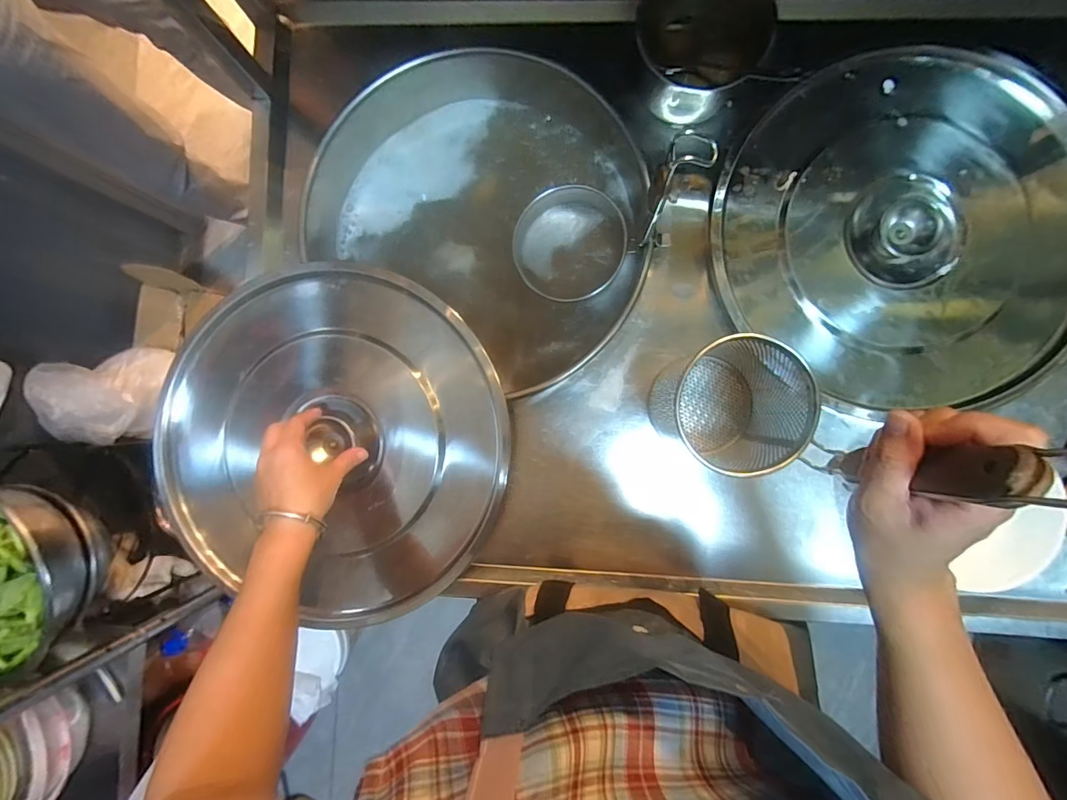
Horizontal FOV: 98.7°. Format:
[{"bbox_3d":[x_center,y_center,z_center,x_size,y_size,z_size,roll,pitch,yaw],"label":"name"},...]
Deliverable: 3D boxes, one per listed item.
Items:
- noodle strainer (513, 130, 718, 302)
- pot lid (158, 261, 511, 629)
[{"bbox_3d":[0.078,-0.233,0.551,0.139,0.108,0.237,42,92,3],"label":"noodle strainer"},{"bbox_3d":[-0.226,0.043,0.517,0.390,0.043,0.371,0,94,3],"label":"pot lid"}]

